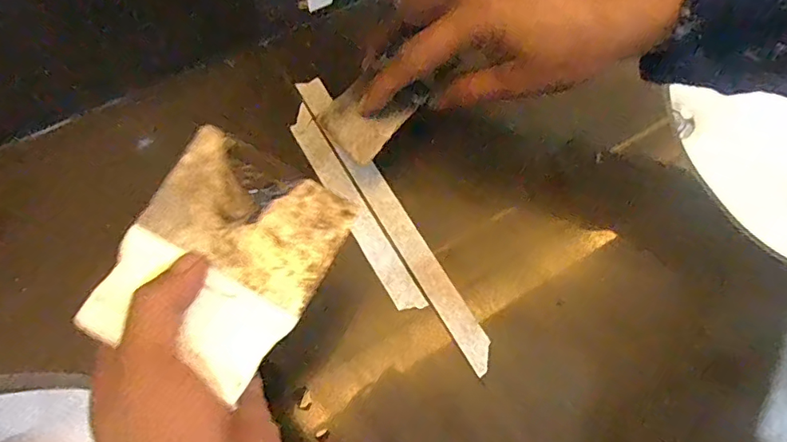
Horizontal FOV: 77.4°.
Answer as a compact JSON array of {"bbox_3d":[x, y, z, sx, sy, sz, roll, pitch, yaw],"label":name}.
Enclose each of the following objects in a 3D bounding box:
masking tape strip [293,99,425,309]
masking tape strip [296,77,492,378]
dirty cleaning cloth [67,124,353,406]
[{"bbox_3d":[-0.029,-0.011,0.338,0.019,0.004,0.166,-30,72,-7],"label":"masking tape strip"},{"bbox_3d":[-0.004,-0.007,0.338,0.021,0.004,0.237,-29,72,-12],"label":"masking tape strip"},{"bbox_3d":[-0.079,0.015,0.228,0.088,0.016,0.102,25,68,9],"label":"dirty cleaning cloth"}]

